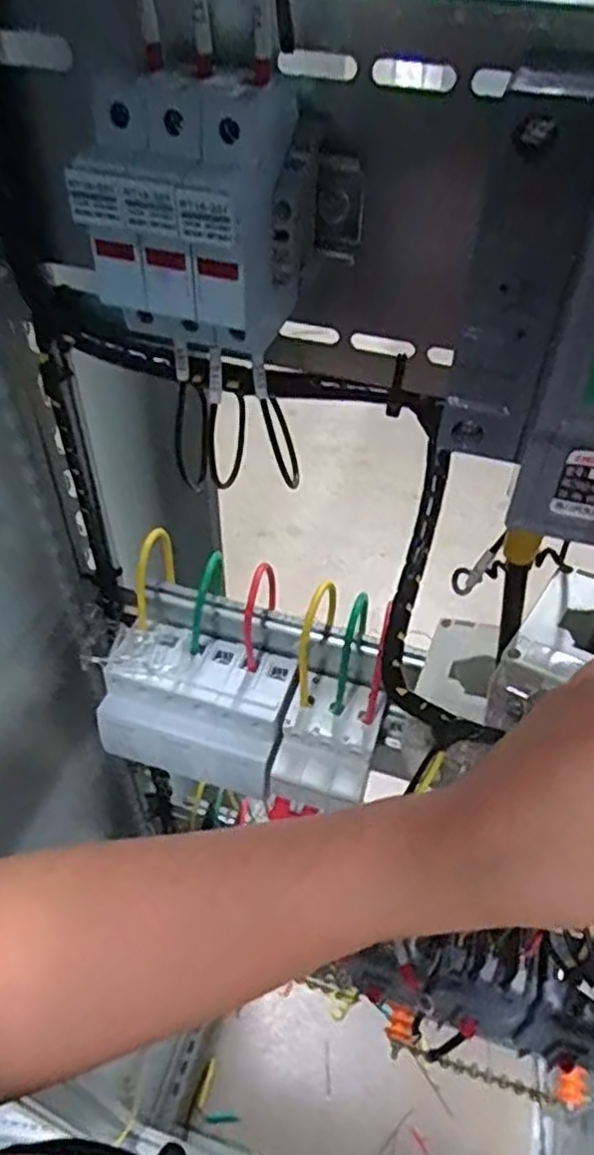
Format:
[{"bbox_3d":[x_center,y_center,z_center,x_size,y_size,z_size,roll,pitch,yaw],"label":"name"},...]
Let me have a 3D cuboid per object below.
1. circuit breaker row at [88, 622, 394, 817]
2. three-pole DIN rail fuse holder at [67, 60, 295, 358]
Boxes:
[{"bbox_3d":[-0.035,0.087,0.453,0.166,0.062,0.076,14,49,11],"label":"circuit breaker row"},{"bbox_3d":[-0.032,-0.110,0.238,0.063,0.080,0.053,14,49,11],"label":"three-pole DIN rail fuse holder"}]

